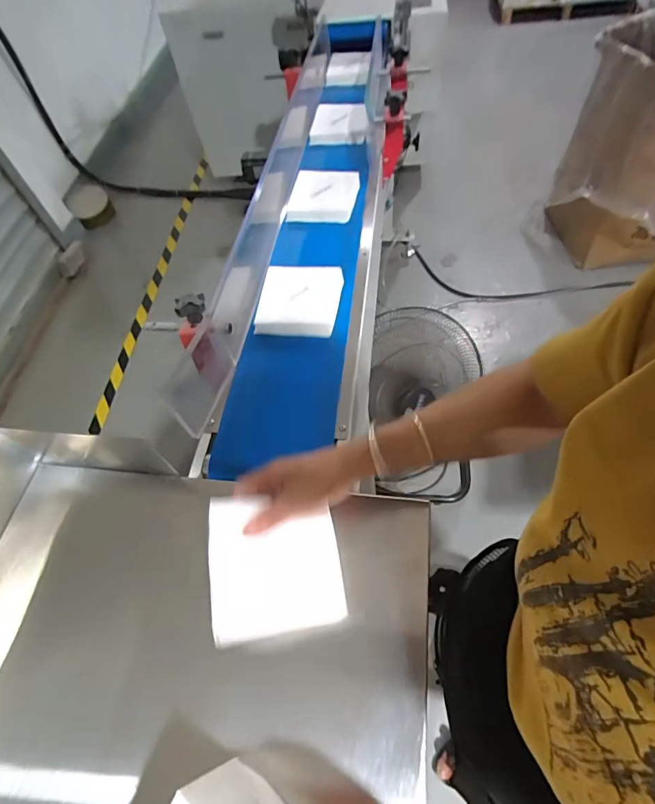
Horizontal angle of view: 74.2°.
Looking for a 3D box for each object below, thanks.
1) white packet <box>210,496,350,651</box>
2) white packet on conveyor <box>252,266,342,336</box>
[{"bbox_3d":[-0.047,0.152,0.408,0.122,0.008,0.122,-2,81,-14],"label":"white packet"},{"bbox_3d":[-0.043,-0.157,0.662,0.121,0.029,0.123,3,58,9],"label":"white packet on conveyor"}]

